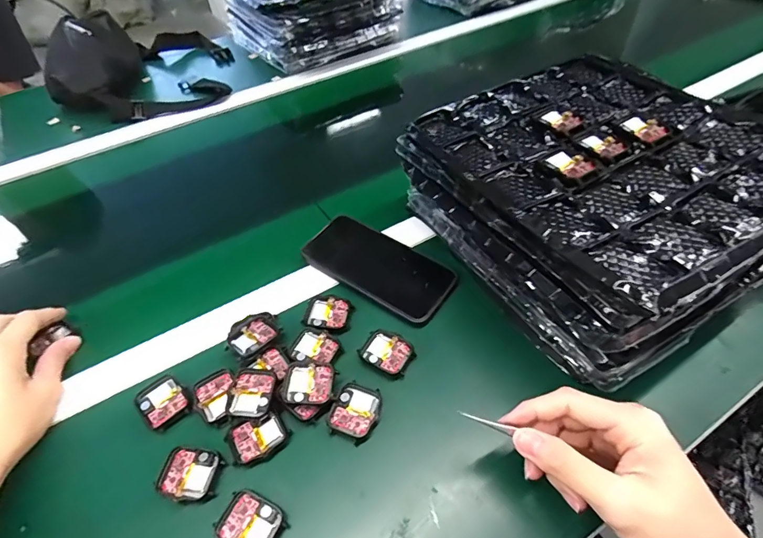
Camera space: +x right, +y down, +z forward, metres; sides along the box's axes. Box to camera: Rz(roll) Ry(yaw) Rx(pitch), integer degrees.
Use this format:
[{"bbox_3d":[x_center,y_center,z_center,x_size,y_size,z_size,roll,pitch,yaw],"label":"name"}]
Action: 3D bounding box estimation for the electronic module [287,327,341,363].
[{"bbox_3d":[-0.063,0.072,0.388,0.043,0.010,0.035,20,54,20],"label":"electronic module"}]

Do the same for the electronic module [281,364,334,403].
[{"bbox_3d":[-0.063,0.100,0.362,0.043,0.013,0.034,4,50,7],"label":"electronic module"}]

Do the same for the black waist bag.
[{"bbox_3d":[-0.432,-0.382,0.763,0.290,0.101,0.316,-11,50,-5],"label":"black waist bag"}]

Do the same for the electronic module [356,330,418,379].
[{"bbox_3d":[0.005,0.076,0.387,0.045,0.006,0.037,26,56,24],"label":"electronic module"}]

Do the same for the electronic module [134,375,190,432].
[{"bbox_3d":[-0.189,0.115,0.364,0.036,0.006,0.045,-38,57,-25],"label":"electronic module"}]

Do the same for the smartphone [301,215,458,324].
[{"bbox_3d":[-0.002,-0.005,0.441,0.150,0.016,0.075,32,61,17],"label":"smartphone"}]

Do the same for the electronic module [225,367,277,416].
[{"bbox_3d":[-0.110,0.106,0.360,0.035,0.010,0.043,2,50,6],"label":"electronic module"}]

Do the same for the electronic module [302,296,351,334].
[{"bbox_3d":[-0.053,0.043,0.415,0.044,0.004,0.040,9,51,11],"label":"electronic module"}]

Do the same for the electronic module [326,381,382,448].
[{"bbox_3d":[-0.022,0.119,0.354,0.038,0.009,0.045,16,53,17],"label":"electronic module"}]

